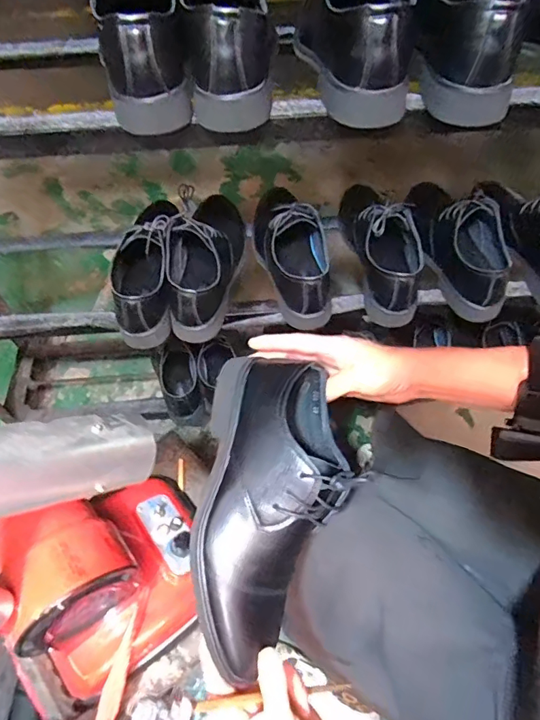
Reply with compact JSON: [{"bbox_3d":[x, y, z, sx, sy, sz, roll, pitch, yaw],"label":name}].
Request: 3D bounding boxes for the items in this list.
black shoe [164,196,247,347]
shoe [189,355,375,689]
[{"bbox_3d":[-0.097,-0.165,0.719,0.105,0.109,0.258,3,56,4],"label":"black shoe"},{"bbox_3d":[-0.004,0.123,0.404,0.124,0.090,0.249,7,68,7],"label":"shoe"}]

